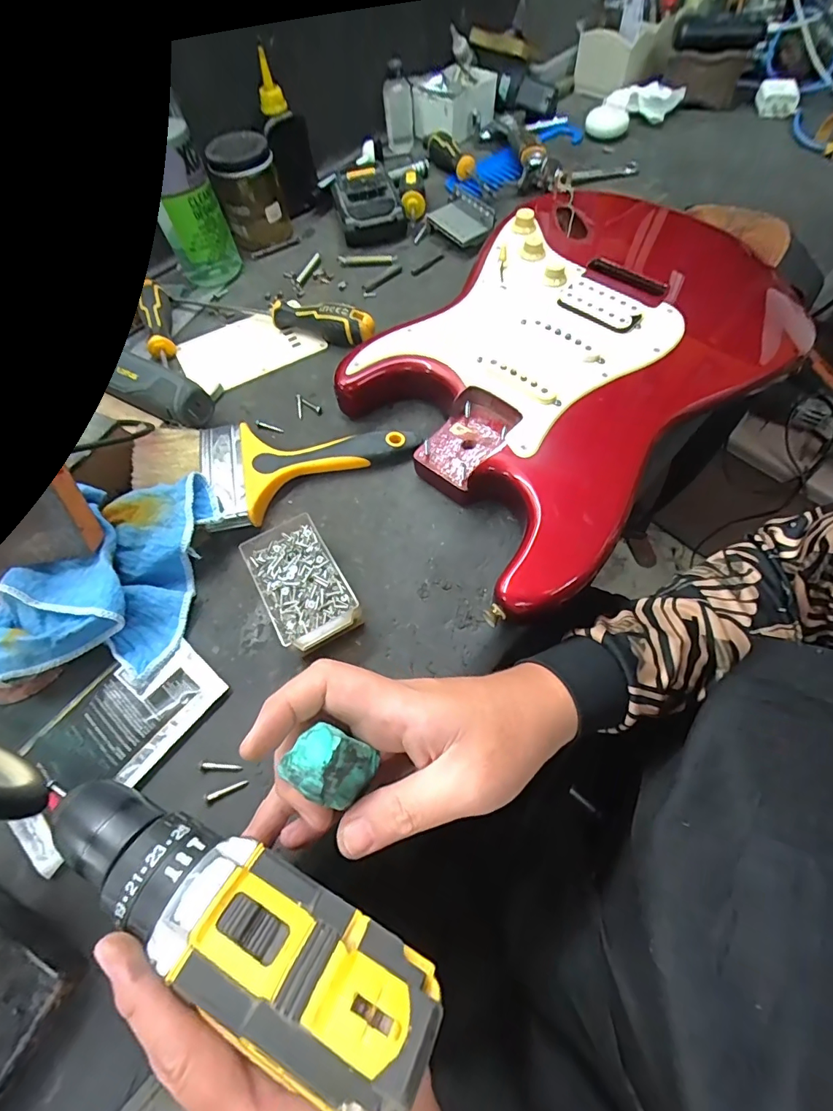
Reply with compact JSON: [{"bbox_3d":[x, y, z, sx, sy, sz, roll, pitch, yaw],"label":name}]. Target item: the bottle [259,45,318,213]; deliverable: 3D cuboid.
[{"bbox_3d":[-0.148,-0.482,0.542,0.045,0.138,0.032,-11,62,-3],"label":"bottle"}]

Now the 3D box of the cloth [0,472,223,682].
[{"bbox_3d":[-0.216,0.015,0.334,0.103,0.046,0.165,11,63,9],"label":"cloth"}]

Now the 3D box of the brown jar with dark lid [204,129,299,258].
[{"bbox_3d":[-0.193,-0.421,0.539,0.075,0.091,0.070,-20,63,-8],"label":"brown jar with dark lid"}]

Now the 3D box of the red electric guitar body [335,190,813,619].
[{"bbox_3d":[0.128,-0.176,0.410,0.405,0.061,0.287,-41,67,-17],"label":"red electric guitar body"}]

